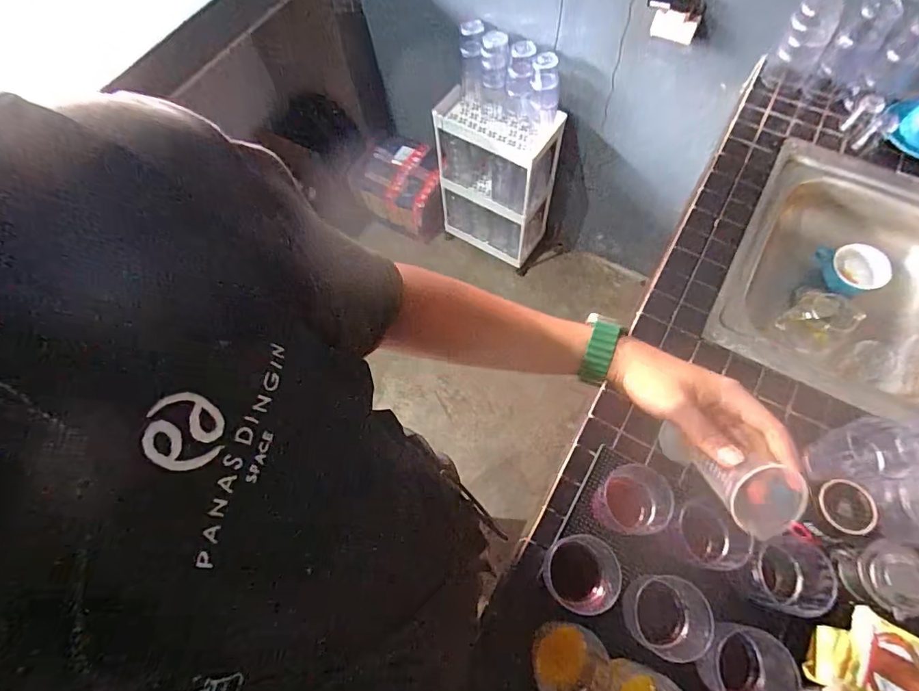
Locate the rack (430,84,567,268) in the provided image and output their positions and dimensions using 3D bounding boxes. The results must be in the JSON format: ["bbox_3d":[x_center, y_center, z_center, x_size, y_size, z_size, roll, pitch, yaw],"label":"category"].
[{"bbox_3d":[0.122,-0.580,1.703,0.408,0.567,0.199,21,69,12],"label":"rack"}]

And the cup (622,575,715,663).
[{"bbox_3d":[0.246,0.317,0.546,0.093,0.065,0.083,-3,66,1],"label":"cup"}]

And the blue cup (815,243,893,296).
[{"bbox_3d":[0.746,-0.144,0.885,0.099,0.060,0.093,-1,66,2],"label":"blue cup"}]

